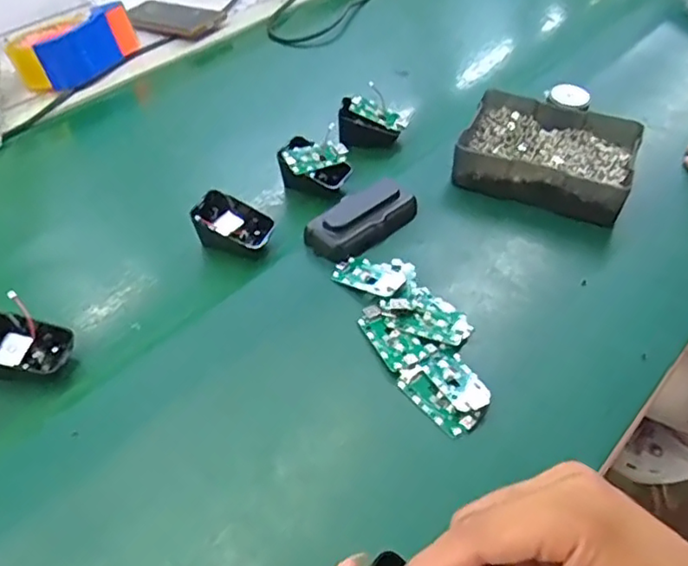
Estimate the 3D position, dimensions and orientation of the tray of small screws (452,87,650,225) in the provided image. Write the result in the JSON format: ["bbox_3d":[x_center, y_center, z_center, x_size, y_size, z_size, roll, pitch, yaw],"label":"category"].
[{"bbox_3d":[0.199,-0.124,0.592,0.158,0.047,0.122,18,52,18],"label":"tray of small screws"}]

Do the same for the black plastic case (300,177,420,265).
[{"bbox_3d":[0.018,-0.059,0.539,0.101,0.022,0.051,-37,57,-26],"label":"black plastic case"}]

